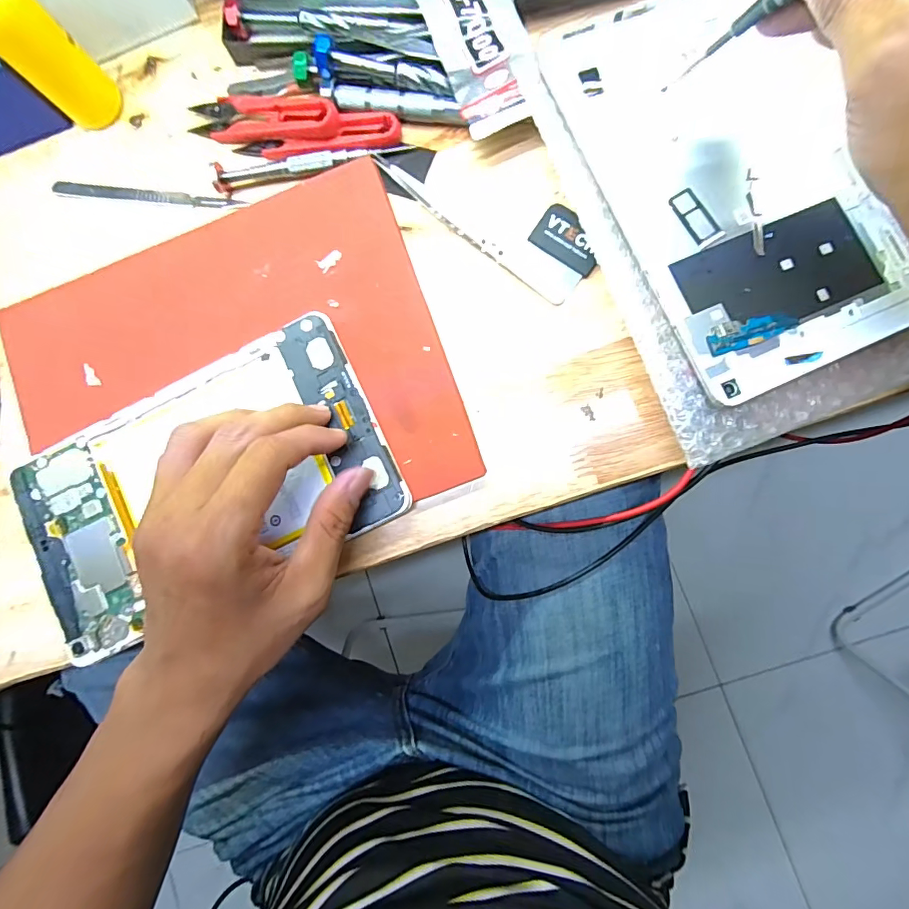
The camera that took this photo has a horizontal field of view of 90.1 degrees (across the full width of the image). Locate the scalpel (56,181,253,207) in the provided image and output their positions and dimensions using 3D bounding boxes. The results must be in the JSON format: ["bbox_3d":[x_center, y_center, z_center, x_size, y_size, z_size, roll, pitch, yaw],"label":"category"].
[{"bbox_3d":[-0.190,-0.159,0.279,0.129,0.007,0.011,8,86,6],"label":"scalpel"}]

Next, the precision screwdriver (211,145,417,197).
[{"bbox_3d":[-0.083,-0.168,0.263,0.114,0.008,0.013,-7,85,5],"label":"precision screwdriver"}]

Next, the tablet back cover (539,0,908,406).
[{"bbox_3d":[0.146,-0.142,0.227,0.134,0.012,0.206,-22,84,-4],"label":"tablet back cover"}]

